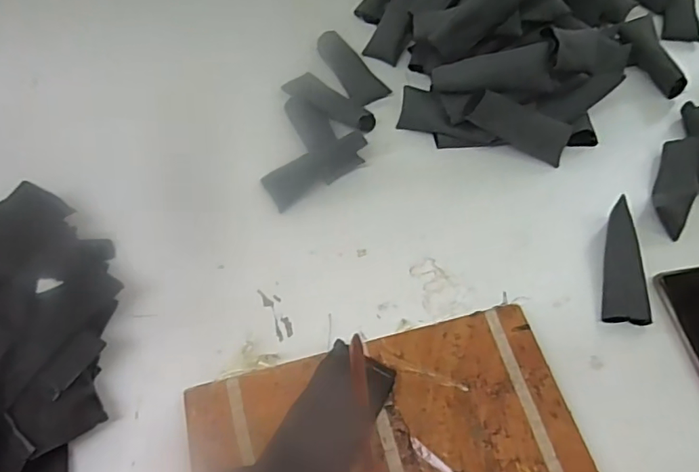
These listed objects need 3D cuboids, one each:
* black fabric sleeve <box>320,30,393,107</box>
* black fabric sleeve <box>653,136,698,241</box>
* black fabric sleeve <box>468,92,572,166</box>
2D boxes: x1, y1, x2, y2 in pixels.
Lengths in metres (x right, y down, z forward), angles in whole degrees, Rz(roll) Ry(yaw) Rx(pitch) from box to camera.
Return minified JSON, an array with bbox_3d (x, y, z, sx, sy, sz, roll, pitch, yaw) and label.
[{"bbox_3d":[0.000,-0.184,0.588,0.036,0.016,0.100,-30,74,-16],"label":"black fabric sleeve"},{"bbox_3d":[0.302,-0.047,0.489,0.032,0.028,0.096,19,60,14],"label":"black fabric sleeve"},{"bbox_3d":[0.164,-0.103,0.508,0.100,0.040,0.010,18,26,-14],"label":"black fabric sleeve"}]

